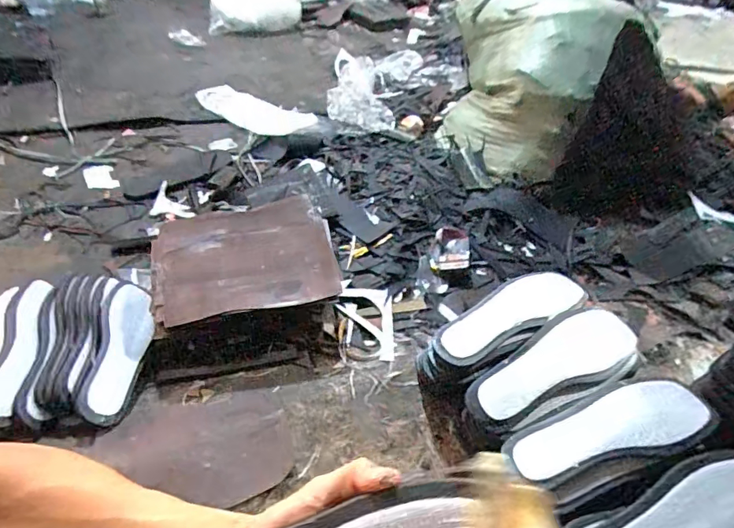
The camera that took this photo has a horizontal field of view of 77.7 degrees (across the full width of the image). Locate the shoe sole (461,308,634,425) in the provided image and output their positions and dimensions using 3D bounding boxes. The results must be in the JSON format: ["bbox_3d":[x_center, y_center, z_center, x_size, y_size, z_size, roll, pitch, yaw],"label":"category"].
[{"bbox_3d":[0.233,0.120,0.564,0.244,0.020,0.083,-17,50,-22],"label":"shoe sole"}]

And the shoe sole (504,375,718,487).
[{"bbox_3d":[0.268,0.184,0.512,0.230,0.028,0.083,-9,47,-9],"label":"shoe sole"}]

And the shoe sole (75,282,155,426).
[{"bbox_3d":[-0.371,0.124,0.689,0.073,0.013,0.237,23,41,-32],"label":"shoe sole"}]

